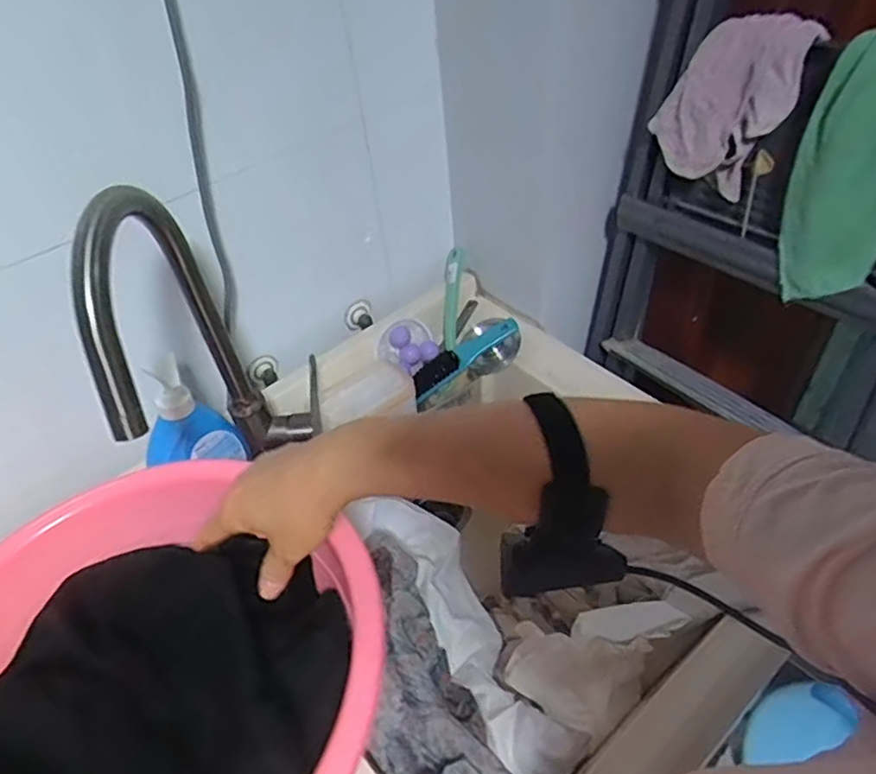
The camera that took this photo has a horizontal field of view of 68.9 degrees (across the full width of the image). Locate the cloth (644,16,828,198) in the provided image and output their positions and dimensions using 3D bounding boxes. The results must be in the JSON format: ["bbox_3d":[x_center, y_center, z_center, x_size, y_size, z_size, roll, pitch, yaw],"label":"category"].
[{"bbox_3d":[0.287,-0.279,0.636,0.125,0.164,0.038,23,52,26],"label":"cloth"}]

